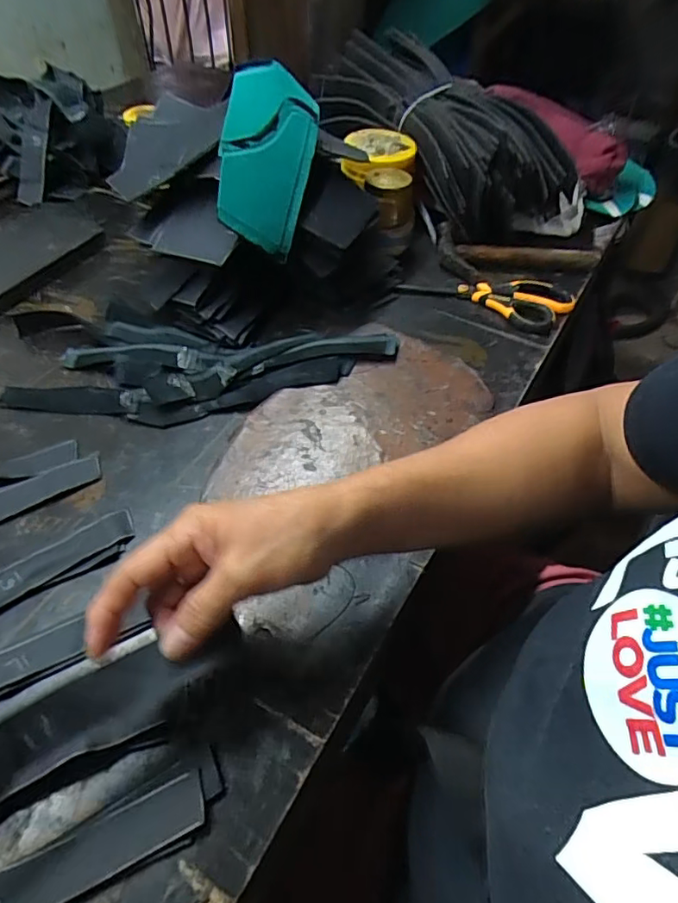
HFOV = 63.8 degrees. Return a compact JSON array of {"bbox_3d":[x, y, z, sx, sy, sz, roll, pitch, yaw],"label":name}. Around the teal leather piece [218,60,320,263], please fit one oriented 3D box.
[{"bbox_3d":[-0.069,-0.276,0.511,0.083,0.157,0.022,12,2,-21],"label":"teal leather piece"}]

